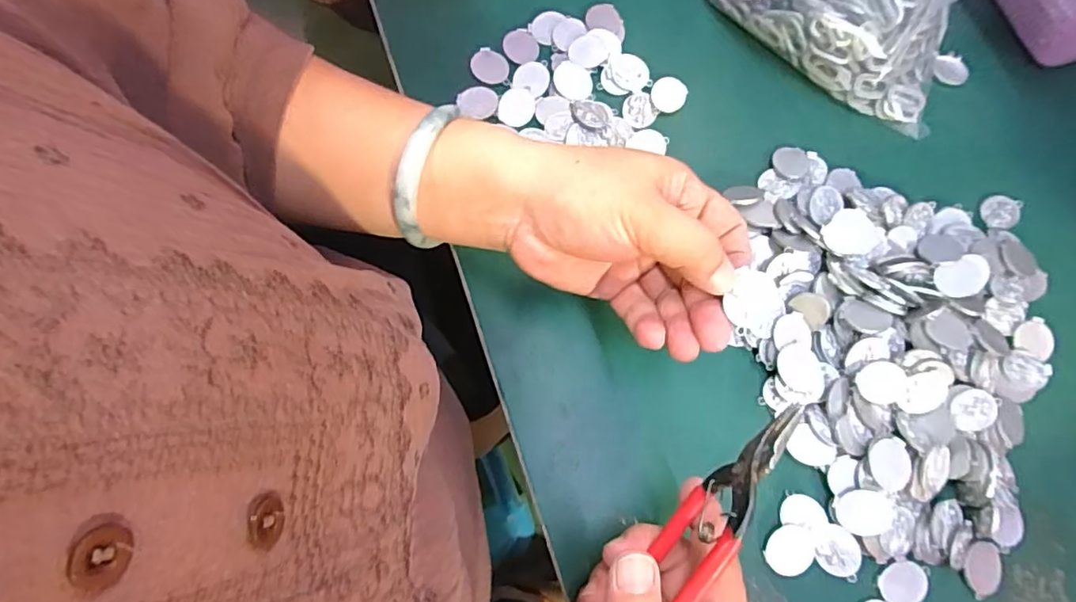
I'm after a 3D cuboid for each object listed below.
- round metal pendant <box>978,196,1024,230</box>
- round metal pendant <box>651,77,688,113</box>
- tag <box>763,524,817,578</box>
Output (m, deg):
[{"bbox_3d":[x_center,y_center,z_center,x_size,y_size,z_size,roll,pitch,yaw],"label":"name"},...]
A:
[{"bbox_3d":[0.283,-0.054,0.343,0.023,0.004,0.027,34,77,5],"label":"round metal pendant"},{"bbox_3d":[0.082,-0.130,0.354,0.022,0.005,0.024,1,76,-3],"label":"round metal pendant"},{"bbox_3d":[0.128,0.127,0.284,0.026,0.004,0.022,-26,77,3],"label":"tag"}]

